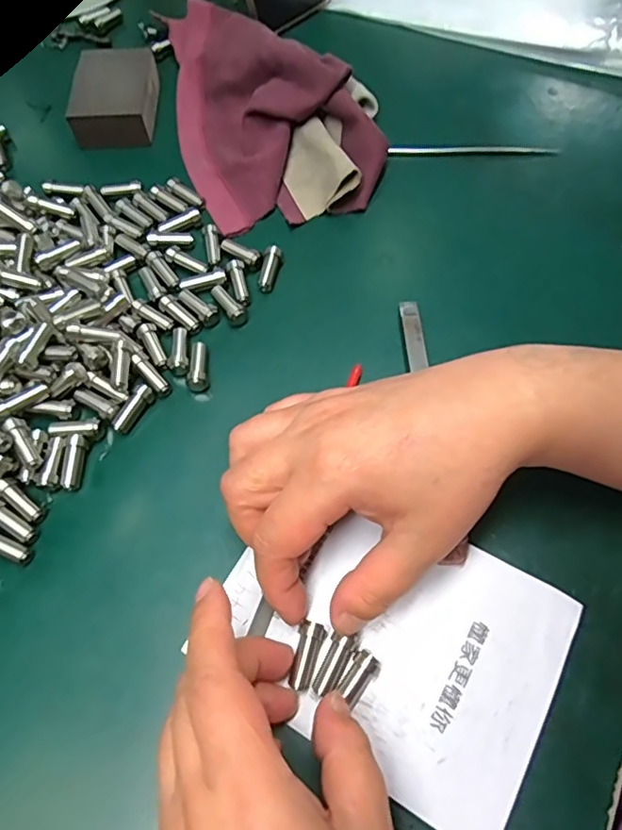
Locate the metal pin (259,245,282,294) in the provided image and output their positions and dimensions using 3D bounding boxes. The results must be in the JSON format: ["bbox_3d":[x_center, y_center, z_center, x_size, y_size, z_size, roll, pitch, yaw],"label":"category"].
[{"bbox_3d":[-0.024,-0.084,0.325,0.010,0.011,0.026,9,67,4],"label":"metal pin"}]

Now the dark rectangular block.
[{"bbox_3d":[-0.131,-0.211,0.376,0.051,0.024,0.072,-2,67,-1],"label":"dark rectangular block"}]

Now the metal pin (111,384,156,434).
[{"bbox_3d":[-0.092,-0.003,0.290,0.009,0.010,0.027,30,70,12],"label":"metal pin"}]

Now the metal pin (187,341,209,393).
[{"bbox_3d":[-0.060,-0.025,0.300,0.011,0.011,0.029,-8,67,-4],"label":"metal pin"}]

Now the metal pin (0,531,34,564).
[{"bbox_3d":[-0.144,0.060,0.263,0.028,0.009,0.008,24,69,10],"label":"metal pin"}]

